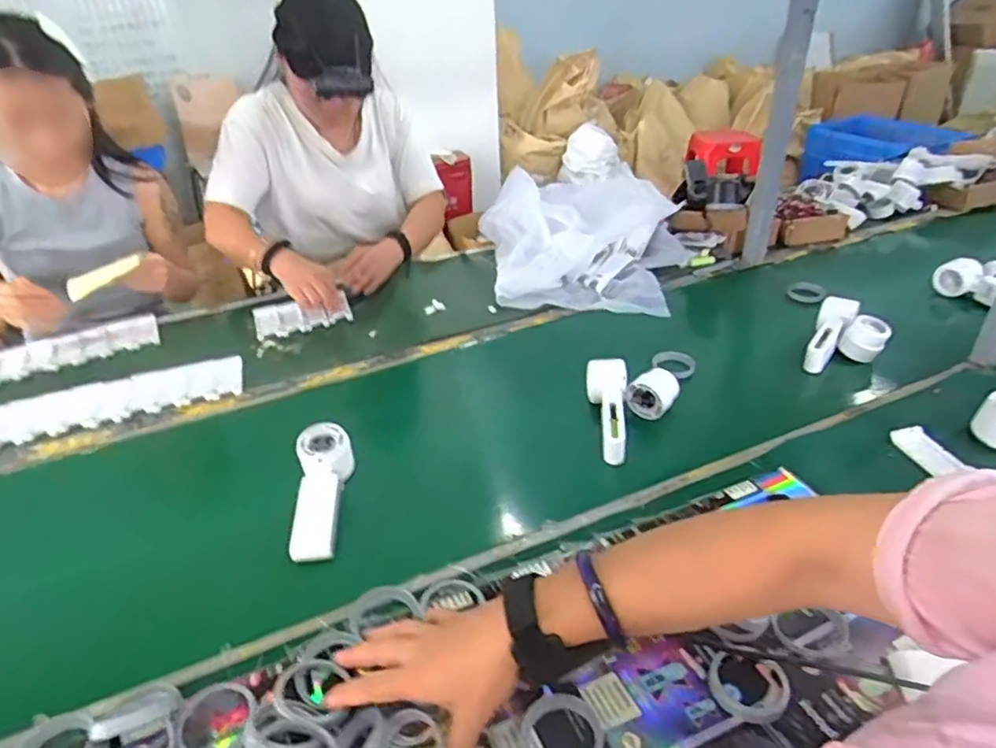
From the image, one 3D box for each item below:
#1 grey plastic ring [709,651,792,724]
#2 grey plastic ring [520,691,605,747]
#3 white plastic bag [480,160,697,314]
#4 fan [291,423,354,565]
[{"bbox_3d":[0.201,0.248,0.492,0.062,0.009,0.055,7,34,13],"label":"grey plastic ring"},{"bbox_3d":[0.047,0.270,0.463,0.061,0.010,0.060,-2,33,1],"label":"grey plastic ring"},{"bbox_3d":[0.164,-0.256,1.150,0.373,0.146,0.360,-1,33,2],"label":"white plastic bag"},{"bbox_3d":[-0.197,0.132,0.690,0.058,0.032,0.168,-4,47,-3],"label":"fan"}]

